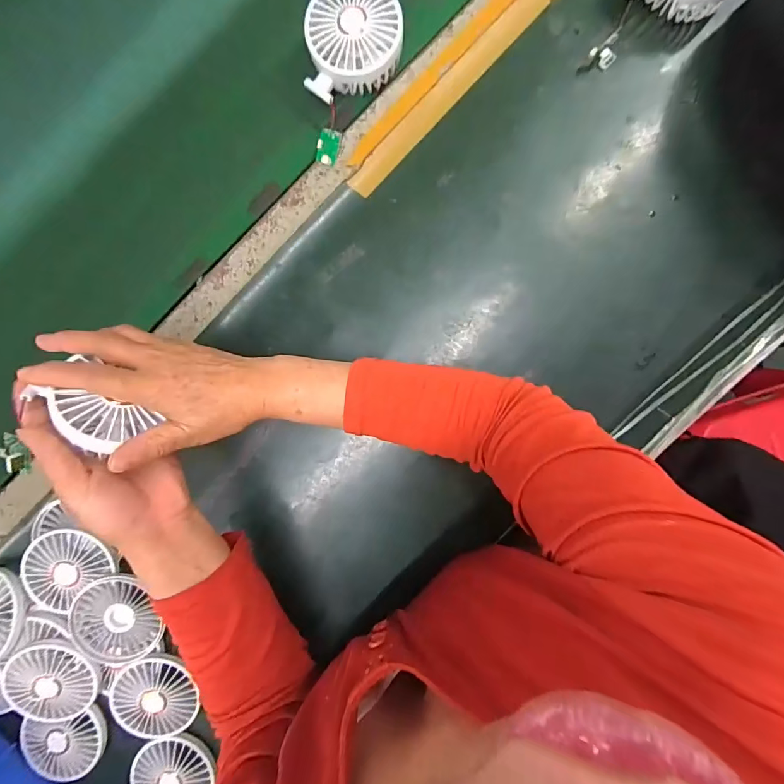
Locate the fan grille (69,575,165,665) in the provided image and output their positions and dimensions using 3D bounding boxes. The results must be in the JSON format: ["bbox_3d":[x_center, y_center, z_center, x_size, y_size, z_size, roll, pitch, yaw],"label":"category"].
[{"bbox_3d":[-0.289,0.238,0.437,0.079,0.024,0.091,-33,88,4],"label":"fan grille"}]

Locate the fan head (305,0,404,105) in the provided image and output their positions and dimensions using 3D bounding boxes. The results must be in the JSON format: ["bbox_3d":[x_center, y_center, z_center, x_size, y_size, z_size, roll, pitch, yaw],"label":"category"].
[{"bbox_3d":[-0.035,-0.332,0.399,0.087,0.034,0.093,2,94,5],"label":"fan head"}]

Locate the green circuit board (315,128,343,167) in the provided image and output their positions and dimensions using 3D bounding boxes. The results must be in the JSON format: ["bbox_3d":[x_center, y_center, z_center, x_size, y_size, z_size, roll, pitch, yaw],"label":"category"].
[{"bbox_3d":[-0.063,-0.241,0.415,0.020,0.004,0.031,17,107,-6],"label":"green circuit board"}]

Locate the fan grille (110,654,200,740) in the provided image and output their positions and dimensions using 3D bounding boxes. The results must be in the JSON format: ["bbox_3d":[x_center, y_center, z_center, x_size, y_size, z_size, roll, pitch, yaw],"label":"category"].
[{"bbox_3d":[-0.249,0.320,0.439,0.077,0.022,0.087,-43,87,4],"label":"fan grille"}]

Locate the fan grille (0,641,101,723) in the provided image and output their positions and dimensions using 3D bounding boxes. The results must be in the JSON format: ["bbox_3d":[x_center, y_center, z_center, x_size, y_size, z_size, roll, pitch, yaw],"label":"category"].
[{"bbox_3d":[-0.352,0.300,0.433,0.091,0.022,0.087,0,93,5],"label":"fan grille"}]

